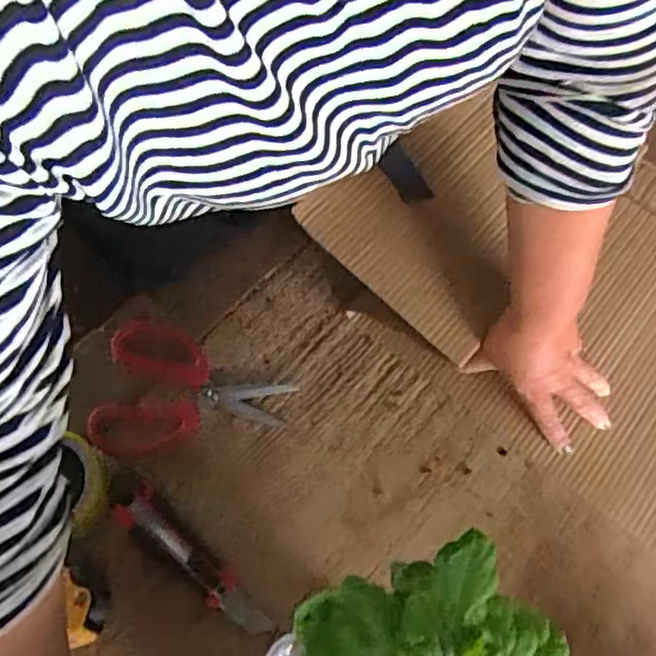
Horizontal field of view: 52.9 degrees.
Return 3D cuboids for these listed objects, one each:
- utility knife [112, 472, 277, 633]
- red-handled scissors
[{"bbox_3d":[-0.123,0.196,0.564,0.179,0.016,0.037,42,70,15],"label":"utility knife"},{"bbox_3d":[-0.126,0.066,0.630,0.173,0.012,0.129,14,62,-12],"label":"red-handled scissors"}]

